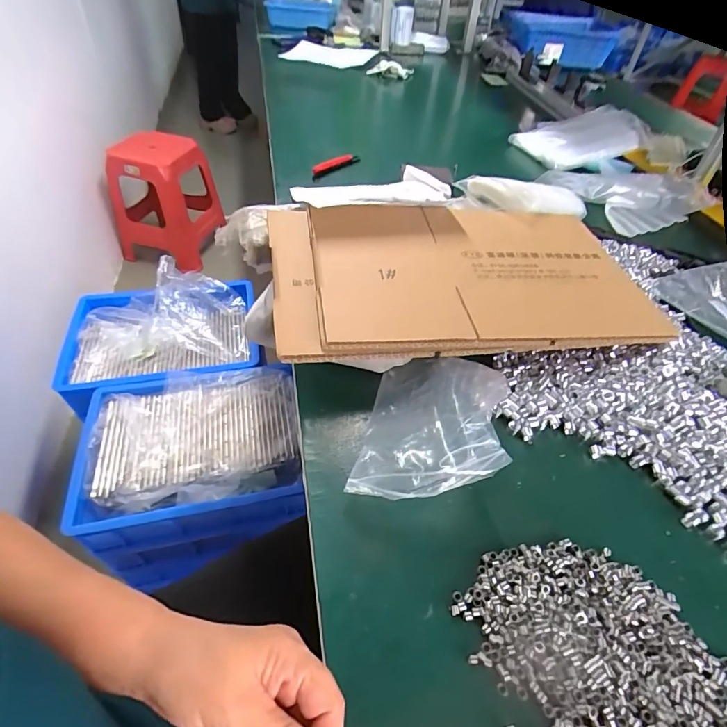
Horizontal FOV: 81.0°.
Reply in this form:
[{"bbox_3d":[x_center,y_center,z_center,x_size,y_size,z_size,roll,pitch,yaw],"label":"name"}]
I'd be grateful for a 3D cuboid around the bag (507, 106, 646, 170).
[{"bbox_3d":[0.471,-0.482,0.903,0.239,0.051,0.156,-16,51,-16],"label":"bag"}]

